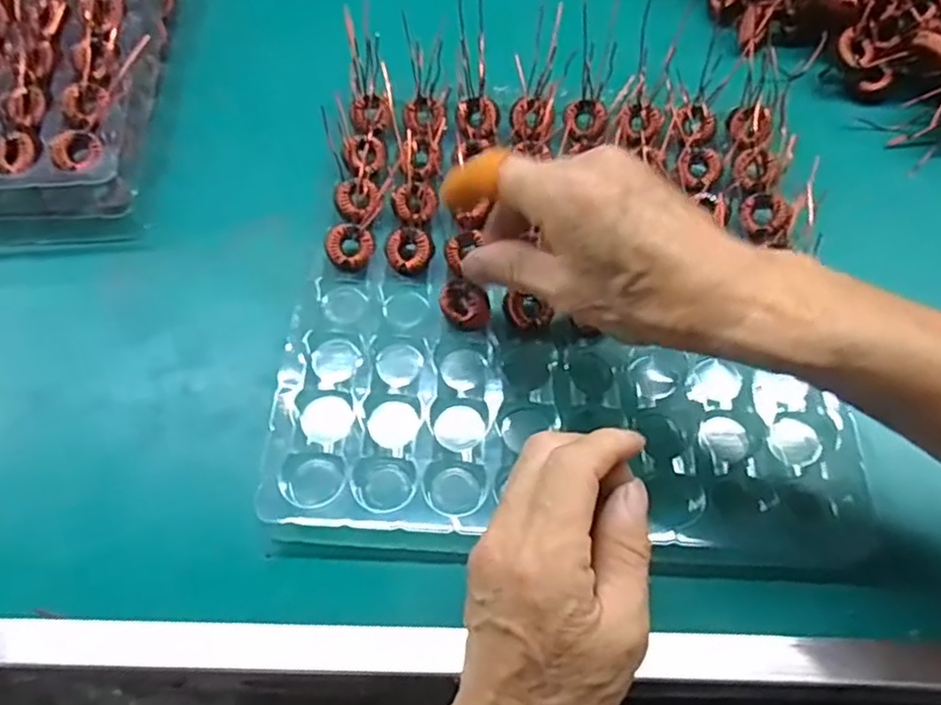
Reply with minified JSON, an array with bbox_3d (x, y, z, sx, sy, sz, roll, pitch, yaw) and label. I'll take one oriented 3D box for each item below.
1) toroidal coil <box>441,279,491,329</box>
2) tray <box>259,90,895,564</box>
[{"bbox_3d":[-0.003,-0.025,0.365,0.028,0.007,0.023,30,114,13],"label":"toroidal coil"},{"bbox_3d":[0.048,-0.033,0.372,0.280,0.025,0.274,0,65,2],"label":"tray"}]

